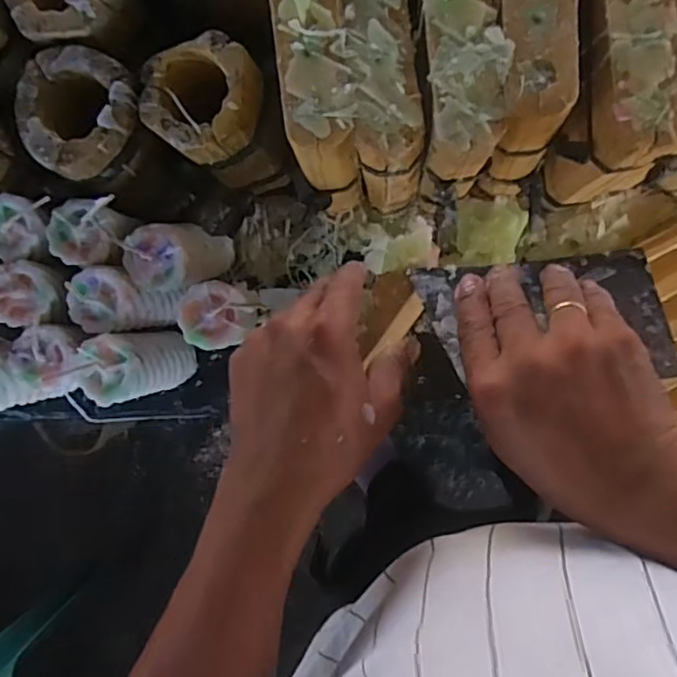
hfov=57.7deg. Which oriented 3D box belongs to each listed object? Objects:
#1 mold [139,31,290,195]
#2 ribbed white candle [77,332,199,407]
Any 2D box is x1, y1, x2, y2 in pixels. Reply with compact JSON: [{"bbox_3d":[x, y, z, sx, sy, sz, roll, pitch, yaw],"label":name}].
[{"bbox_3d":[-0.099,-0.176,0.518,0.092,0.146,0.091,-15,88,3],"label":"mold"},{"bbox_3d":[-0.174,0.025,0.533,0.053,0.138,0.055,-3,89,4],"label":"ribbed white candle"}]

